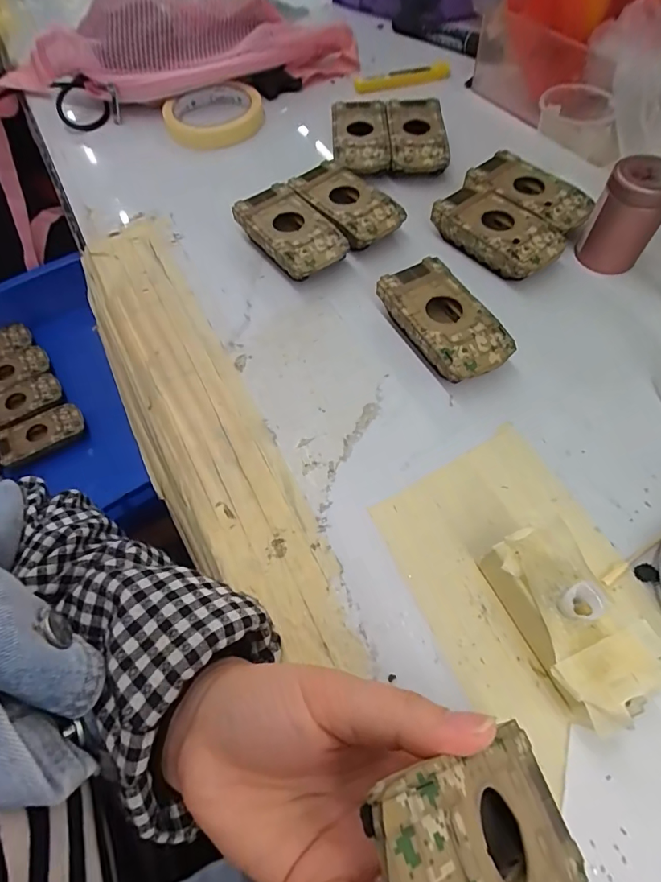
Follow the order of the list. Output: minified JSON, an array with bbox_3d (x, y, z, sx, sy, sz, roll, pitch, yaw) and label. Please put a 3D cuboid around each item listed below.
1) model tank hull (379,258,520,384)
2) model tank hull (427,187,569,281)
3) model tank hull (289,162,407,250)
[{"bbox_3d":[0.076,-0.079,0.313,0.053,0.026,0.094,-28,64,-12],"label":"model tank hull"},{"bbox_3d":[0.129,-0.157,0.355,0.050,0.027,0.092,-37,66,-17],"label":"model tank hull"},{"bbox_3d":[0.013,-0.187,0.376,0.052,0.027,0.092,-40,67,-18],"label":"model tank hull"}]

